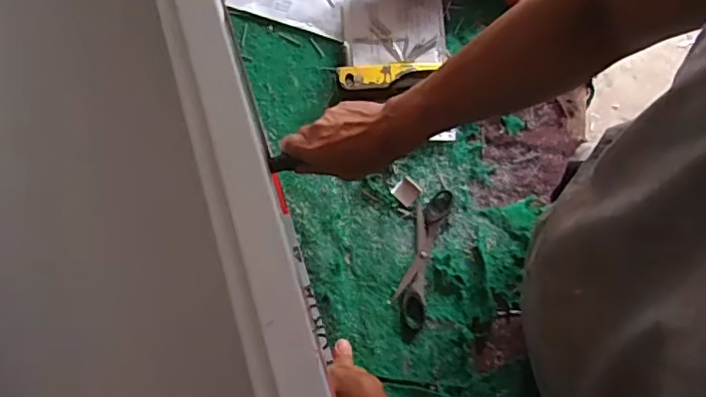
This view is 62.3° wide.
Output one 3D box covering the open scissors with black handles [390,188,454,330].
[{"bbox_3d":[0.083,0.067,0.706,0.039,0.009,0.169,15,72,5],"label":"open scissors with black handles"}]

